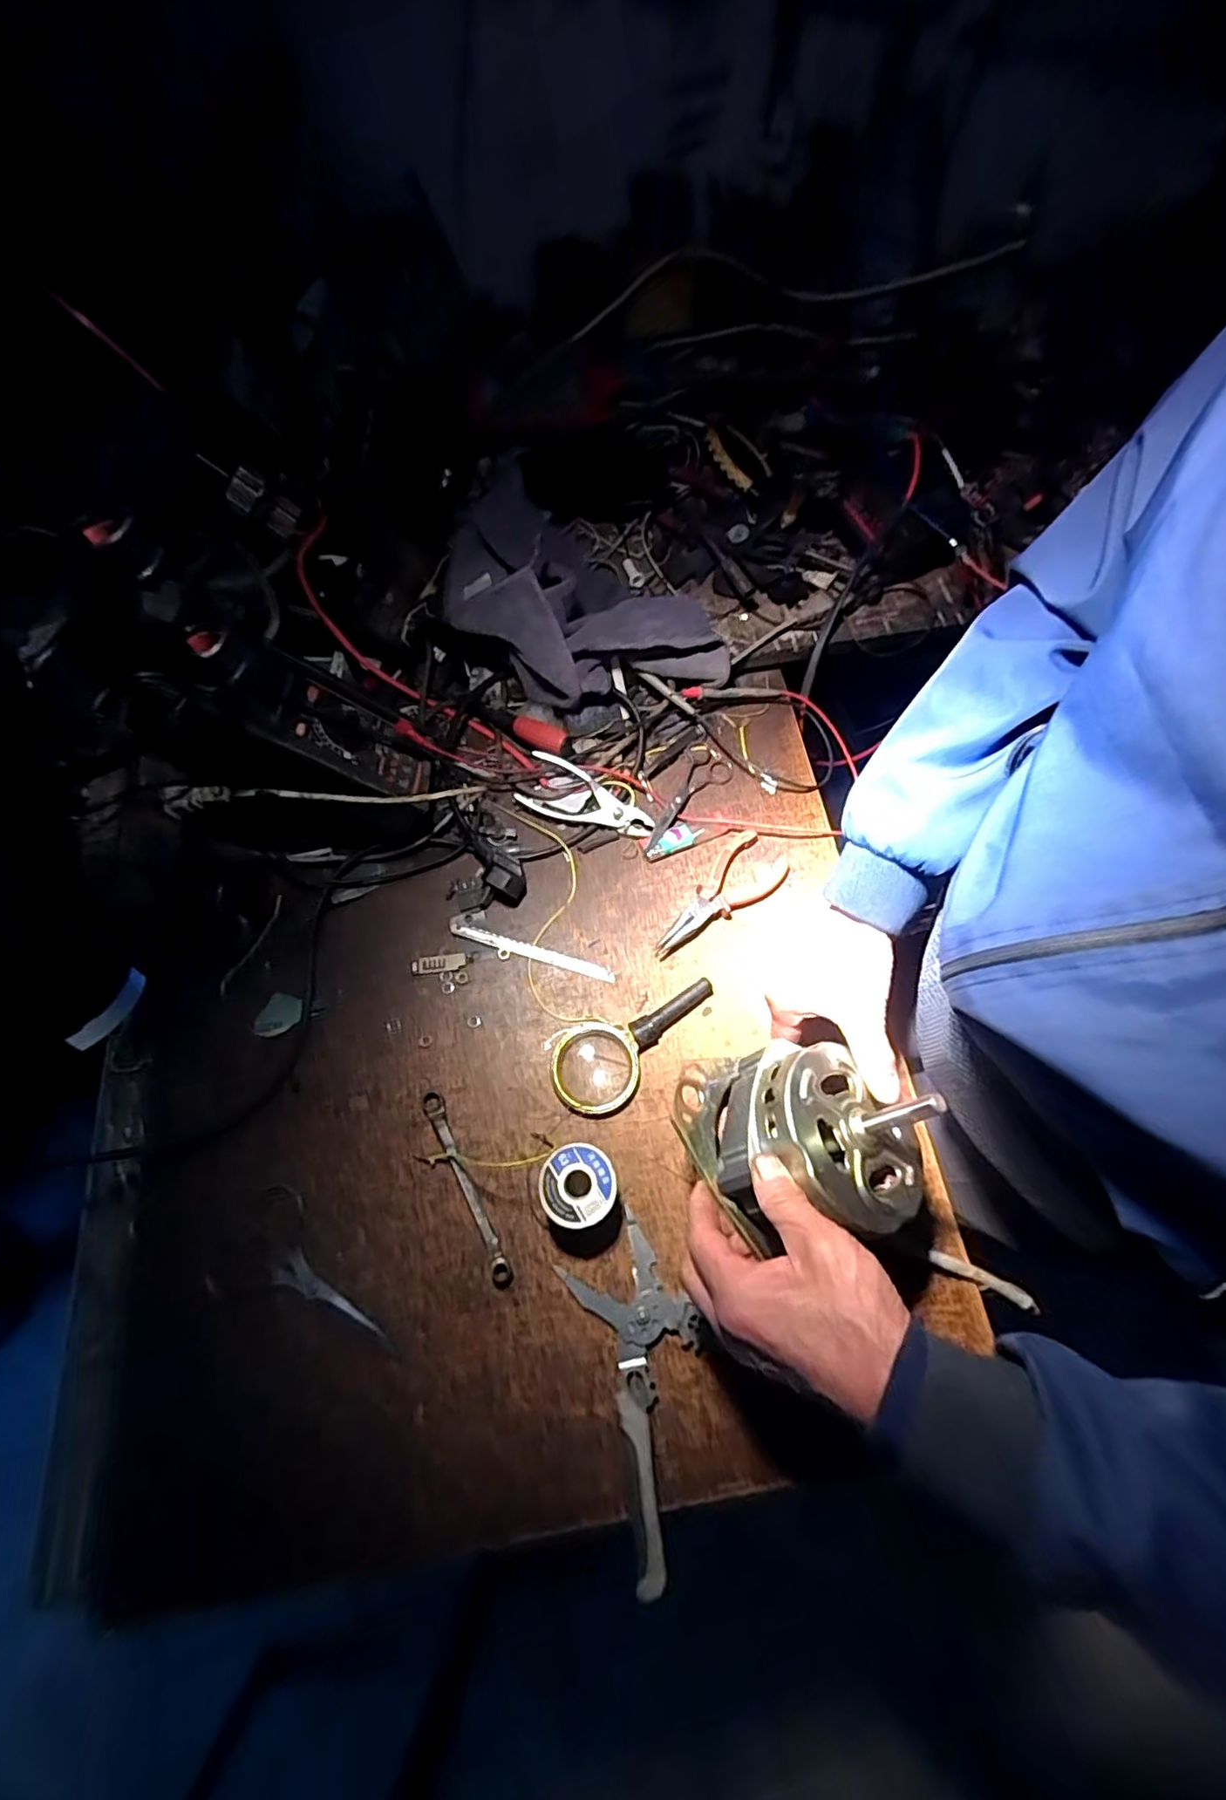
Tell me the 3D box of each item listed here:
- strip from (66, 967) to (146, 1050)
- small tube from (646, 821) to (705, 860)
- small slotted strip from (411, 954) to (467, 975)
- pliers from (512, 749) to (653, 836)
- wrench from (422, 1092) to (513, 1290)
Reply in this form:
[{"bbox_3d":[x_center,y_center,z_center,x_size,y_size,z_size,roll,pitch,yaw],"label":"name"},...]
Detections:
[{"bbox_3d":[-0.407,0.090,0.506,0.020,0.004,0.070,36,71,-10],"label":"strip"},{"bbox_3d":[0.056,-0.057,0.571,0.059,0.014,0.019,-26,72,-11],"label":"small tube"},{"bbox_3d":[-0.147,0.054,0.525,0.047,0.007,0.013,-5,69,-3],"label":"small slotted strip"},{"bbox_3d":[-0.022,-0.095,0.573,0.125,0.024,0.050,16,70,5],"label":"pliers"},{"bbox_3d":[-0.108,0.209,0.456,0.015,0.008,0.143,-25,72,-10],"label":"wrench"}]

